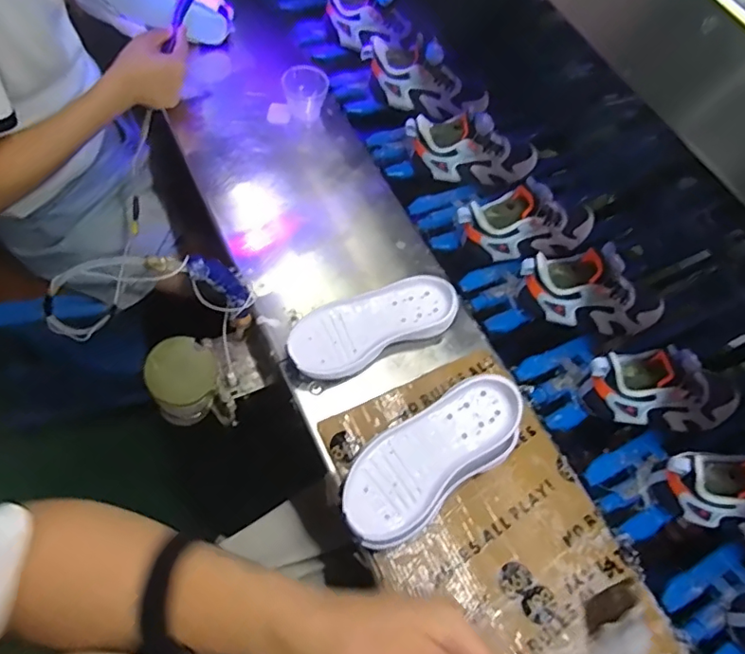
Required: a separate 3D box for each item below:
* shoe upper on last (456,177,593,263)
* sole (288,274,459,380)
[{"bbox_3d":[0.207,-0.140,0.688,0.194,0.087,0.058,-11,61,-11],"label":"shoe upper on last"},{"bbox_3d":[0.000,-0.005,0.621,0.202,0.027,0.085,-23,64,-17],"label":"sole"}]

